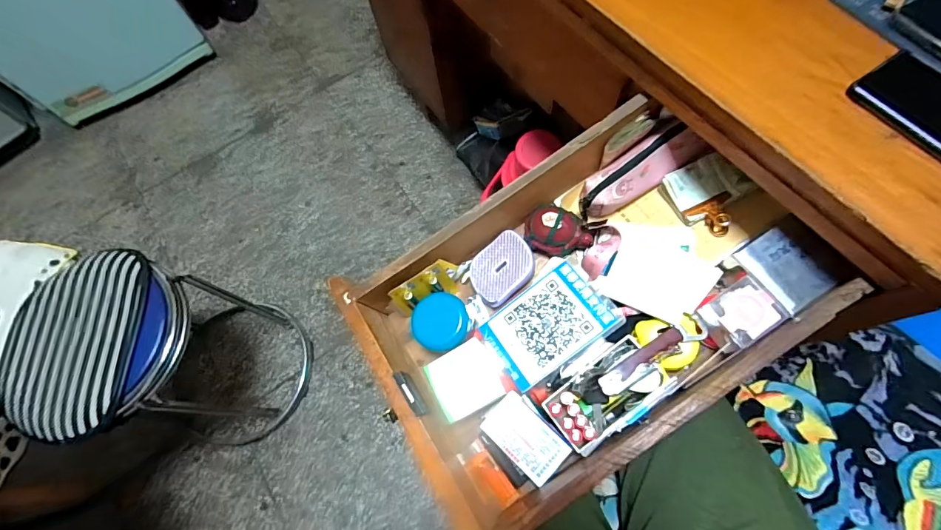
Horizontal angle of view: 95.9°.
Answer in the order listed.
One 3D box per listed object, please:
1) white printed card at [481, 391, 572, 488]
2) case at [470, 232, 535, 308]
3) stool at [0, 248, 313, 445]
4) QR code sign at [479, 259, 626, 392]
[{"bbox_3d":[0.062,0.194,0.478,0.089,0.010,0.054,42,77,19],"label":"white printed card"},{"bbox_3d":[0.039,0.004,0.542,0.085,0.022,0.070,-39,70,-11],"label":"case"},{"bbox_3d":[-0.605,0.205,0.928,0.320,0.469,0.343,-5,68,3],"label":"stool"},{"bbox_3d":[0.093,0.070,0.512,0.144,0.005,0.099,-38,64,4],"label":"QR code sign"}]

